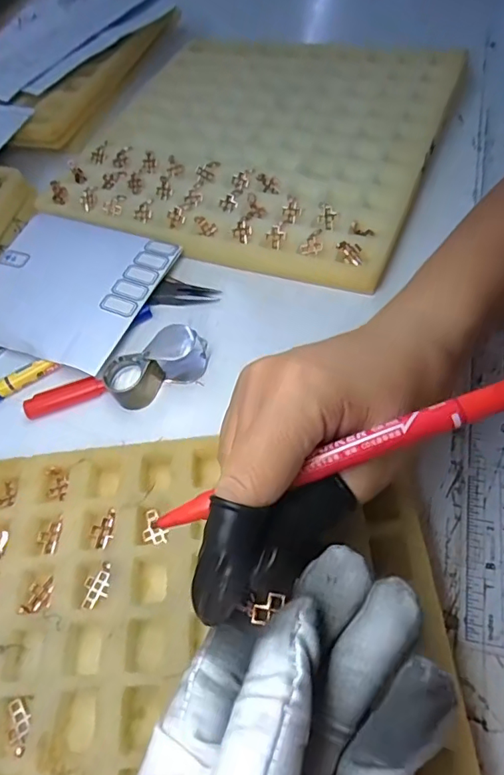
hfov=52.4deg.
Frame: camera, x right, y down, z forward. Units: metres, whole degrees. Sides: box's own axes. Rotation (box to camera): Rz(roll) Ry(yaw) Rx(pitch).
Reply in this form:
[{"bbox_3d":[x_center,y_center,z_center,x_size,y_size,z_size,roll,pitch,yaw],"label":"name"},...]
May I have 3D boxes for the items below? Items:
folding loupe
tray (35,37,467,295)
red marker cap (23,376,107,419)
[{"bbox_3d":[-0.053,-0.012,0.286,0.058,0.027,0.023,-28,57,-9],"label":"folding loupe"},{"bbox_3d":[-0.002,-0.203,0.401,0.275,0.021,0.255,17,61,19],"label":"tray"},{"bbox_3d":[-0.107,0.006,0.294,0.045,0.008,0.013,-20,56,-4],"label":"red marker cap"}]

